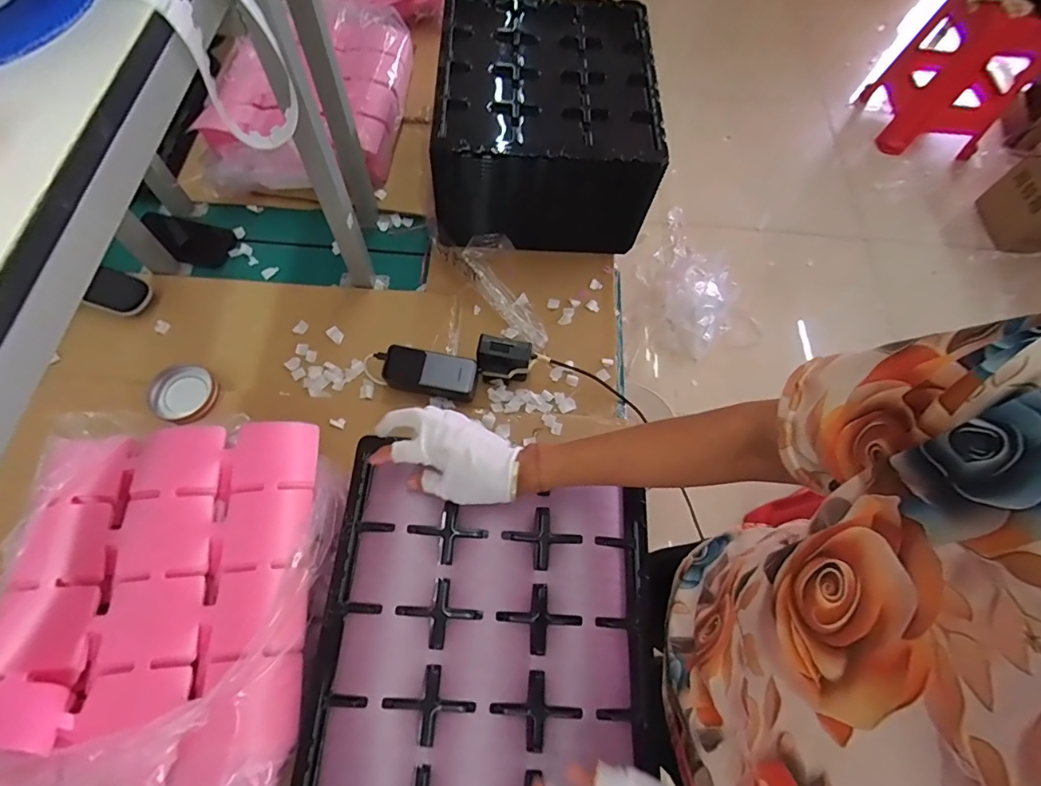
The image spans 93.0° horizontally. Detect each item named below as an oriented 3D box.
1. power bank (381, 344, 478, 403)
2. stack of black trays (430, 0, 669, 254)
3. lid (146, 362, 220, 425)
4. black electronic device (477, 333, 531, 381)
[{"bbox_3d":[-0.132,-0.026,0.719,0.139,0.052,0.053,11,63,4],"label":"power bank"},{"bbox_3d":[0.037,-0.439,0.822,0.328,0.198,0.388,1,65,-3],"label":"stack of black trays"},{"bbox_3d":[-0.484,-0.001,0.710,0.094,0.017,0.084,25,65,10],"label":"lid"},{"bbox_3d":[-0.024,-0.047,0.730,0.078,0.066,0.042,7,63,2],"label":"black electronic device"}]

